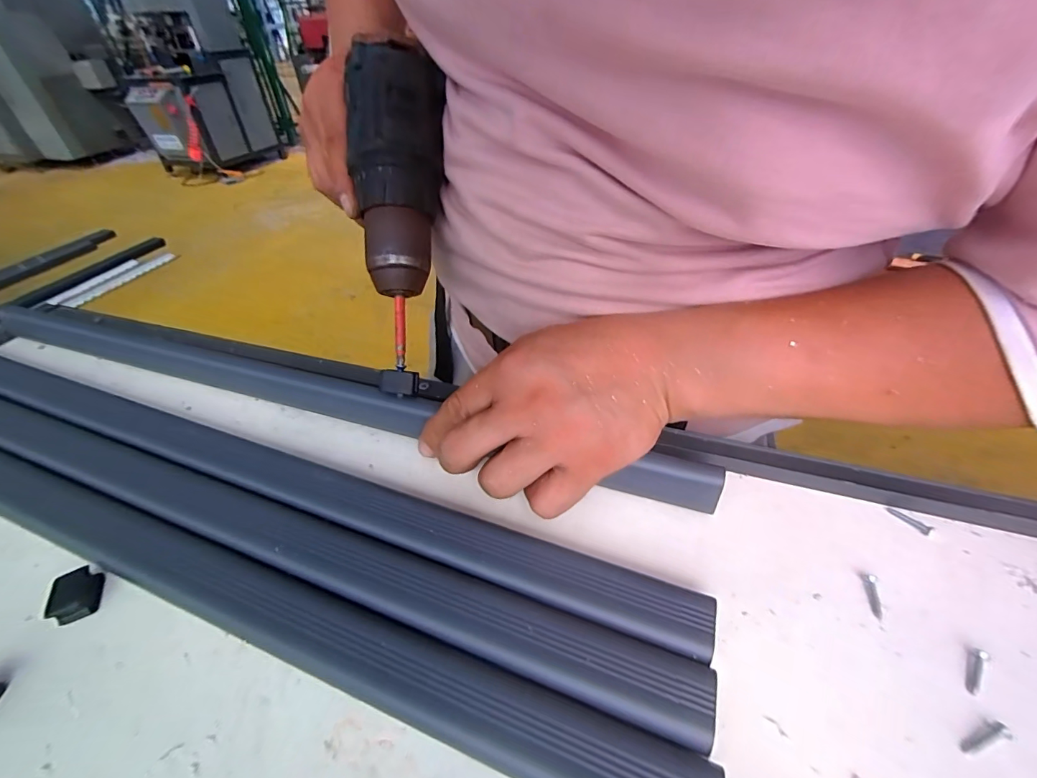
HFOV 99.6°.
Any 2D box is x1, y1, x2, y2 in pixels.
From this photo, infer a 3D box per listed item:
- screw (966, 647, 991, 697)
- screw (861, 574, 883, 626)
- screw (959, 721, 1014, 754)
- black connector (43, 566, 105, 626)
[{"bbox_3d":[0.186,0.114,0.179,0.021,0.005,0.006,-30,48,-29],"label":"screw"},{"bbox_3d":[0.163,0.096,0.201,0.005,0.004,0.023,11,43,15],"label":"screw"},{"bbox_3d":[0.171,0.128,0.161,0.019,0.004,0.006,-12,42,-11],"label":"screw"},{"bbox_3d":[-0.208,0.096,0.206,0.015,0.010,0.022,-17,43,-16],"label":"black connector"}]

